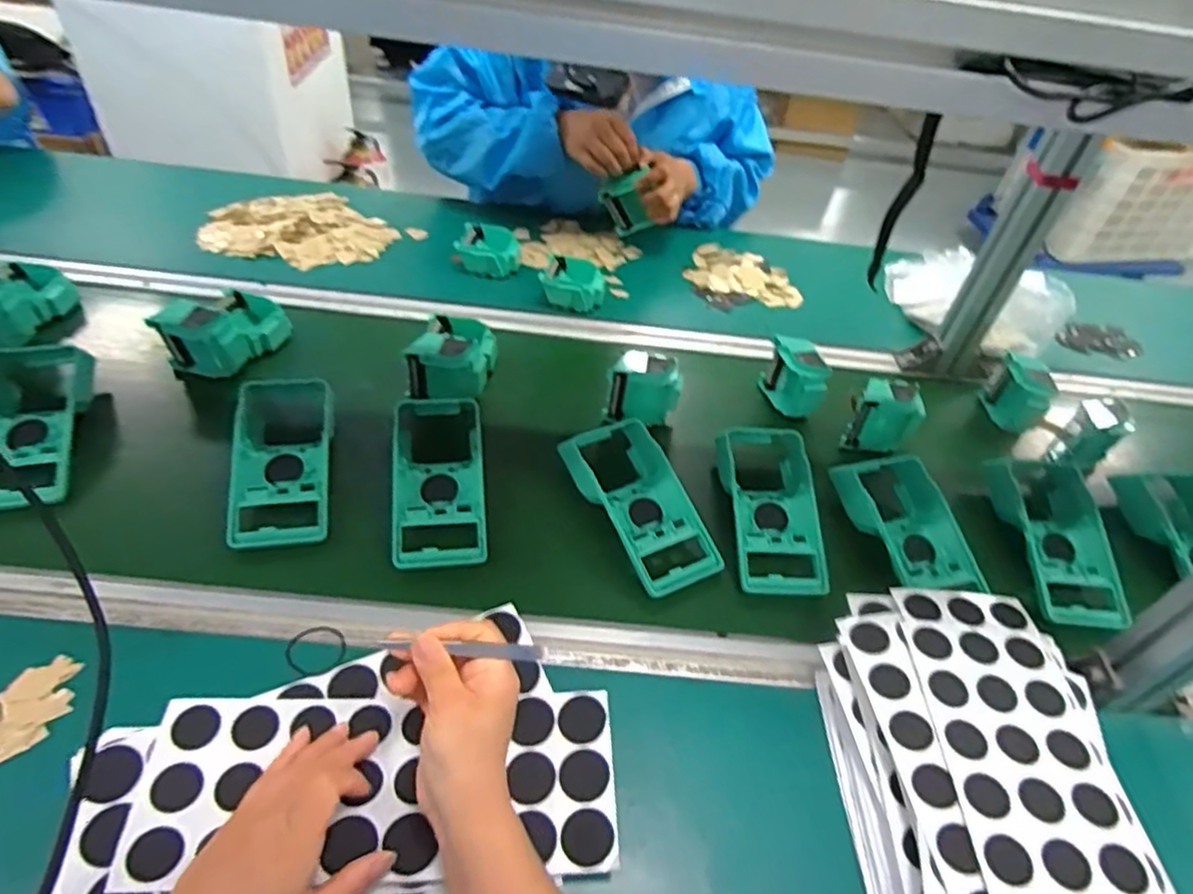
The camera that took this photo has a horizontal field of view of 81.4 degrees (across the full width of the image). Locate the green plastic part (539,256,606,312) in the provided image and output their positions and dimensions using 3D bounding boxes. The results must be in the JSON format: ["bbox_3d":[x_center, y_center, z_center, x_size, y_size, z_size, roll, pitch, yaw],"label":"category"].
[{"bbox_3d":[-0.027,-0.215,0.929,0.082,0.040,0.088,23,47,15],"label":"green plastic part"}]

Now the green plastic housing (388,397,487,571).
[{"bbox_3d":[-0.150,0.023,0.660,0.084,0.041,0.192,-3,46,-11],"label":"green plastic housing"}]

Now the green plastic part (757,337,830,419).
[{"bbox_3d":[0.232,-0.078,0.815,0.043,0.079,0.088,-8,47,-15],"label":"green plastic part"}]

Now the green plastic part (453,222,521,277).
[{"bbox_3d":[-0.150,-0.273,0.973,0.086,0.040,0.085,4,45,-4],"label":"green plastic part"}]

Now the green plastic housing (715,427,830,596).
[{"bbox_3d":[0.170,0.054,0.681,0.092,0.046,0.189,1,46,-7],"label":"green plastic housing"}]

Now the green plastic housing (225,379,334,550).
[{"bbox_3d":[-0.295,0.003,0.654,0.086,0.044,0.195,-5,47,-13],"label":"green plastic housing"}]

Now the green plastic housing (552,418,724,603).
[{"bbox_3d":[0.040,0.050,0.661,0.095,0.044,0.181,-18,51,-23],"label":"green plastic housing"}]

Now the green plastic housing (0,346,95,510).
[{"bbox_3d":[-0.536,-0.024,0.650,0.086,0.046,0.184,-12,48,-19],"label":"green plastic housing"}]

